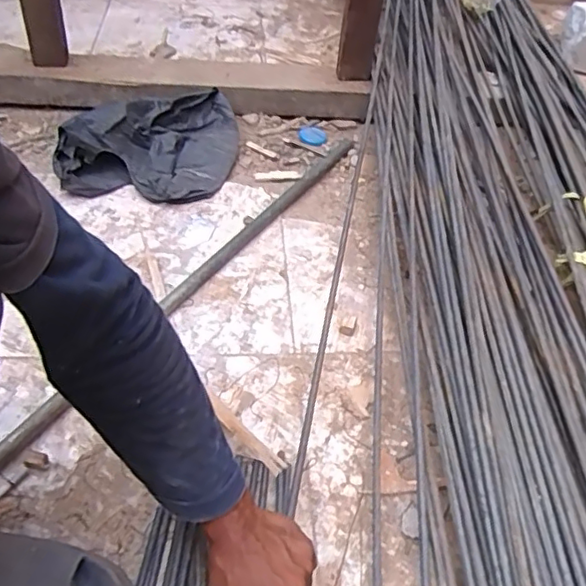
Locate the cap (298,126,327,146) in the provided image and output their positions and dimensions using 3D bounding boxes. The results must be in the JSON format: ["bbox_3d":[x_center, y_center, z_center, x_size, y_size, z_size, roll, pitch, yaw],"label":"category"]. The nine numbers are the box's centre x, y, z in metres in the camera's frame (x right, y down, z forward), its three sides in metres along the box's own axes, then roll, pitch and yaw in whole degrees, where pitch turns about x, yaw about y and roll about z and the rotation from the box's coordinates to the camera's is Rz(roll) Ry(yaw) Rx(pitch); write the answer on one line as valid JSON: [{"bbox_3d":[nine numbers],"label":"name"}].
[{"bbox_3d":[0.040,-0.319,1.194,0.057,0.006,0.069,5,45,0],"label":"cap"}]

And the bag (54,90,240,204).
[{"bbox_3d":[-0.242,-0.278,1.042,0.271,0.095,0.285,5,45,0],"label":"bag"}]

